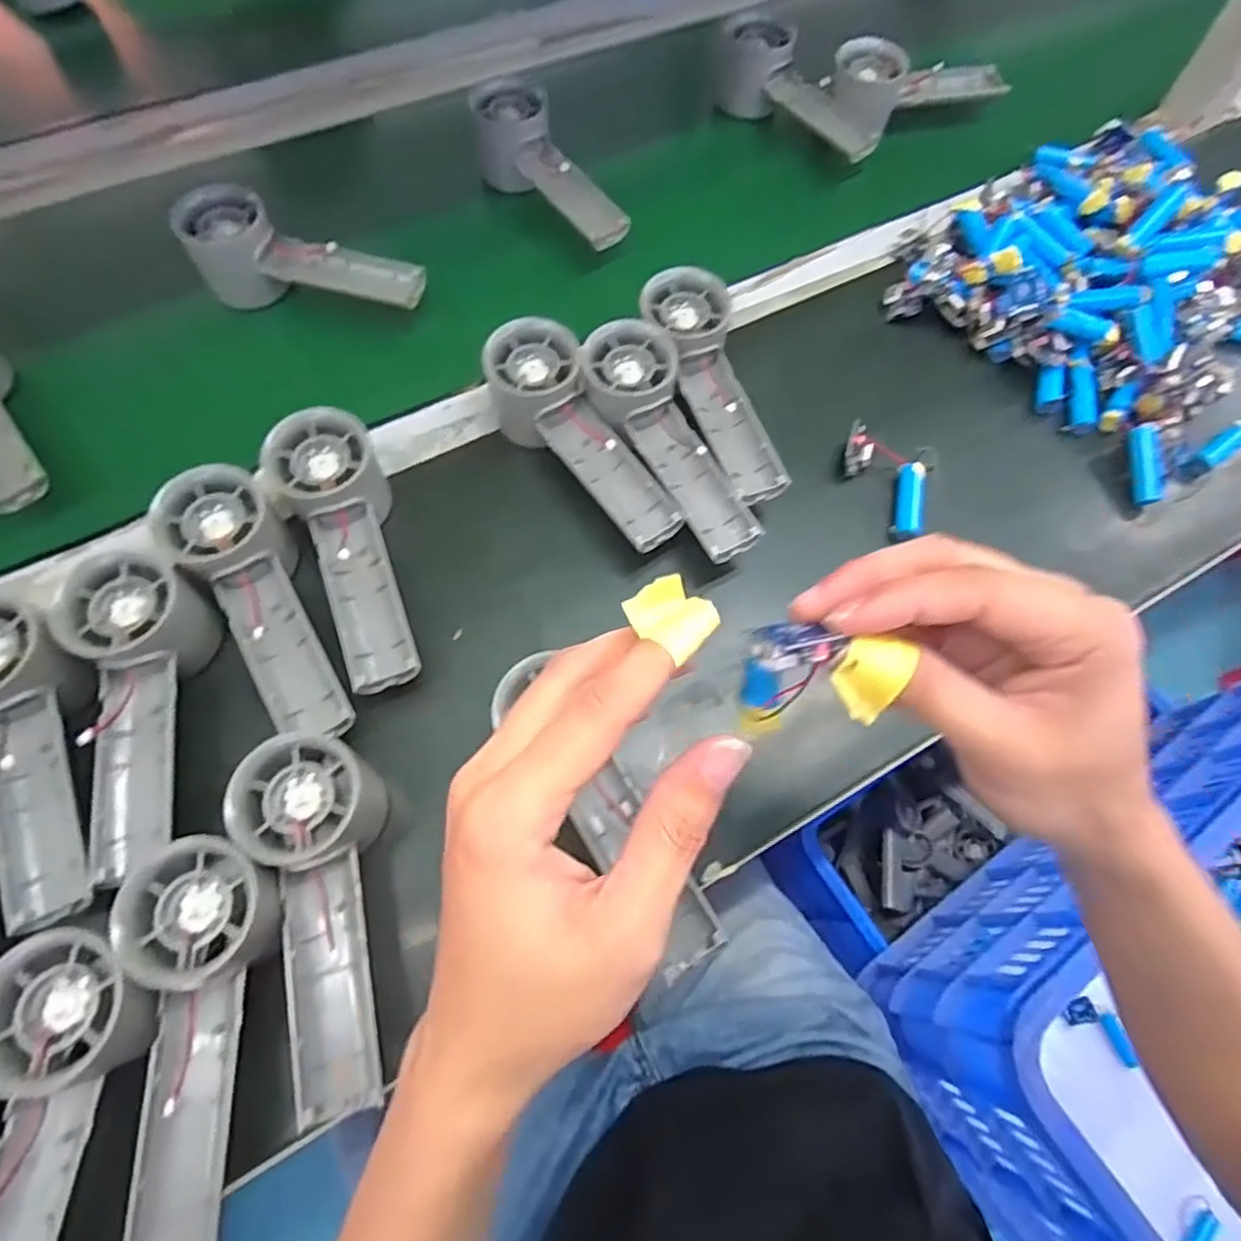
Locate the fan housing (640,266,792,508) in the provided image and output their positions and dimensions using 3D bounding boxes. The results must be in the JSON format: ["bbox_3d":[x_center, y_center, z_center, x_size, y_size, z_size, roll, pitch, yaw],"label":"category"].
[{"bbox_3d":[0.062,-0.149,0.429,0.050,0.036,0.154,-19,69,-10],"label":"fan housing"}]

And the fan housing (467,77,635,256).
[{"bbox_3d":[-0.058,-0.337,0.522,0.060,0.050,0.152,-30,71,-14],"label":"fan housing"}]

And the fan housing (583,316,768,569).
[{"bbox_3d":[0.030,-0.110,0.414,0.055,0.036,0.155,-23,70,-12],"label":"fan housing"}]

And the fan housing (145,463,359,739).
[{"bbox_3d":[-0.192,-0.006,0.375,0.054,0.044,0.161,-28,84,-13],"label":"fan housing"}]

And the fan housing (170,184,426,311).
[{"bbox_3d":[-0.214,-0.250,0.471,0.154,0.048,0.050,5,67,0],"label":"fan housing"}]

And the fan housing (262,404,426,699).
[{"bbox_3d":[-0.152,-0.036,0.394,0.056,0.049,0.160,-18,81,-10],"label":"fan housing"}]

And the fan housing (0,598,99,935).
[{"bbox_3d":[-0.288,0.065,0.334,0.063,0.034,0.156,-19,83,-10],"label":"fan housing"}]

